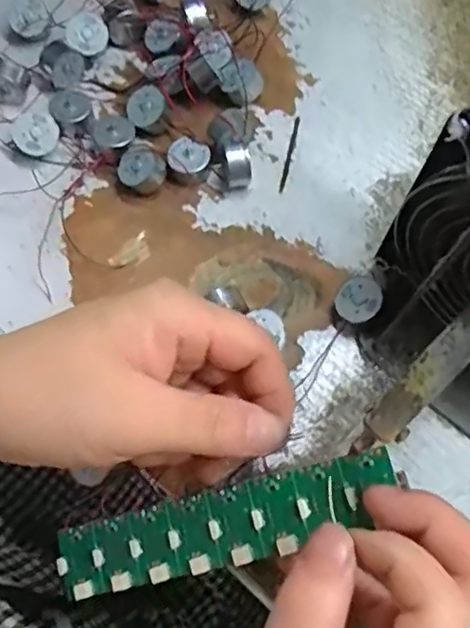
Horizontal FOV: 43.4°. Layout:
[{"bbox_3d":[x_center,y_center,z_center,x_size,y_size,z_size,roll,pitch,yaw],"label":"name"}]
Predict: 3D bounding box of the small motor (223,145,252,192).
[{"bbox_3d":[0.002,-0.080,0.320,0.015,0.022,0.020,-1,69,-2],"label":"small motor"}]

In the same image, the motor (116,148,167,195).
[{"bbox_3d":[-0.050,-0.077,0.320,0.025,0.018,0.022,-12,70,-6],"label":"motor"}]

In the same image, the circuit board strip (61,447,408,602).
[{"bbox_3d":[-0.009,0.088,0.242,0.152,0.006,0.031,-22,69,18],"label":"circuit board strip"}]

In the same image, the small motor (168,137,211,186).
[{"bbox_3d":[-0.025,-0.084,0.325,0.022,0.013,0.020,0,69,-1],"label":"small motor"}]

